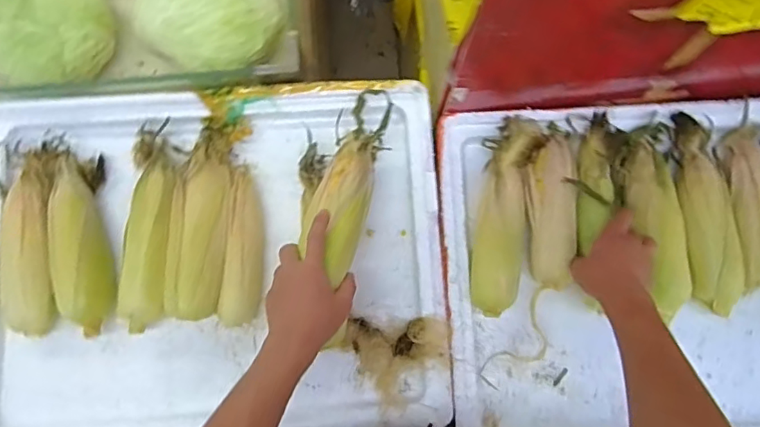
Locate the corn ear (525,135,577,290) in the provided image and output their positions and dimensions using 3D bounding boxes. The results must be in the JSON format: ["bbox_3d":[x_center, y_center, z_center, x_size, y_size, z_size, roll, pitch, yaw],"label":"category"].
[{"bbox_3d":[0.220,-0.004,0.694,0.053,0.039,0.189,-2,80,0],"label":"corn ear"}]

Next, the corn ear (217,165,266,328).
[{"bbox_3d":[-0.169,0.042,0.694,0.044,0.040,0.196,6,80,1],"label":"corn ear"}]

